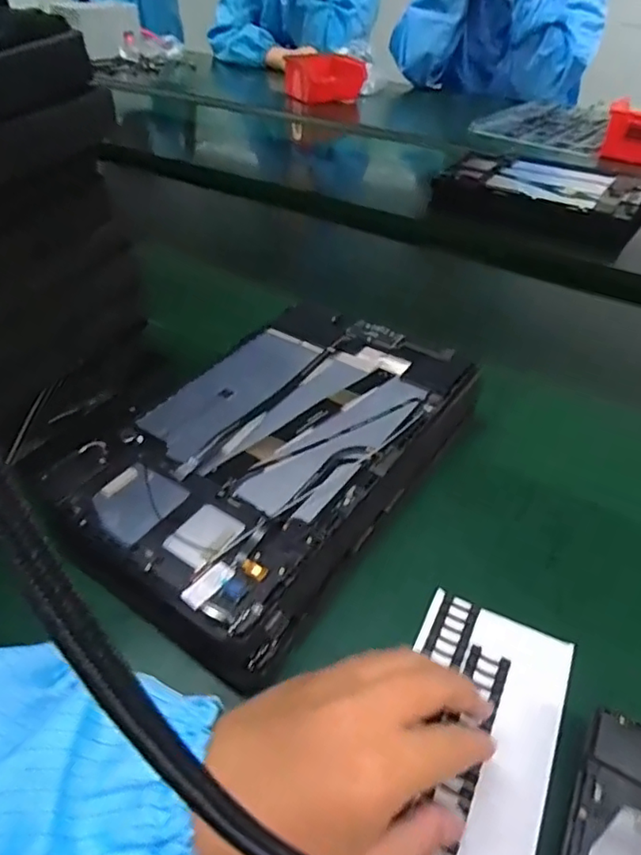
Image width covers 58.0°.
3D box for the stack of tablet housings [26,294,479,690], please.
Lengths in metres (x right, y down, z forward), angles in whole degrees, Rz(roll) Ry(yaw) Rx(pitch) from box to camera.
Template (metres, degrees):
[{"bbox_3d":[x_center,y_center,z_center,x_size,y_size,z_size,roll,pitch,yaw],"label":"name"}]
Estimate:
[{"bbox_3d":[-0.026,0.011,0.351,0.154,0.033,0.250,26,49,26],"label":"stack of tablet housings"}]

